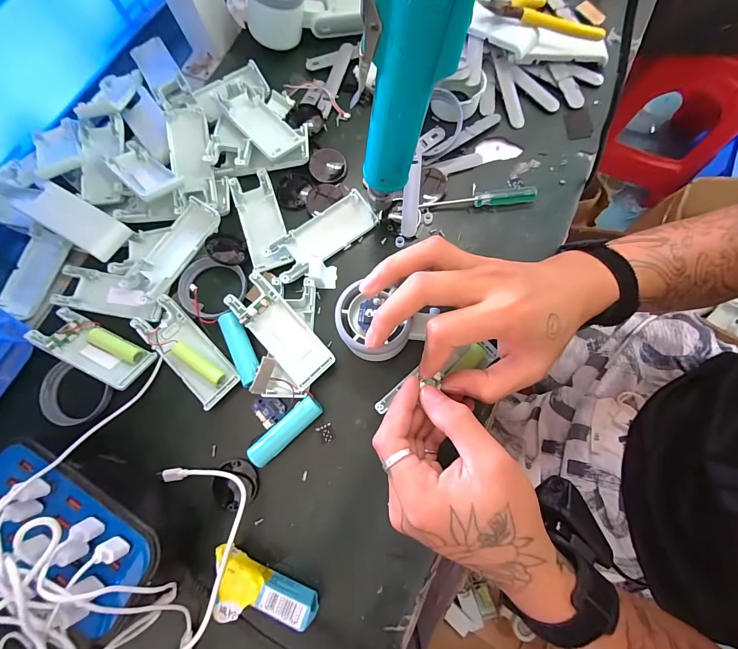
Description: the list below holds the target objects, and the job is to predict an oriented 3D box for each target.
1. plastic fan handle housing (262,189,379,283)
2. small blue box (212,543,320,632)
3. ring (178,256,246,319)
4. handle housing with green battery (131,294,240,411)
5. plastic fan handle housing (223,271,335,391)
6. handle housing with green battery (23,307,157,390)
[{"bbox_3d":[-0.043,-0.082,0.323,0.102,0.013,0.039,-36,77,-6],"label":"plastic fan handle housing"},{"bbox_3d":[-0.081,0.198,0.254,0.081,0.028,0.039,29,79,9],"label":"small blue box"},{"bbox_3d":[-0.144,-0.032,0.316,0.059,0.017,0.056,-1,76,3],"label":"ring"},{"bbox_3d":[-0.158,0.024,0.303,0.039,0.011,0.102,-43,78,-7],"label":"handle housing with green battery"},{"bbox_3d":[-0.076,0.005,0.298,0.039,0.018,0.103,-41,78,-7],"label":"plastic fan handle housing"},{"bbox_3d":[-0.241,0.020,0.302,0.102,0.014,0.038,25,79,9],"label":"handle housing with green battery"}]

